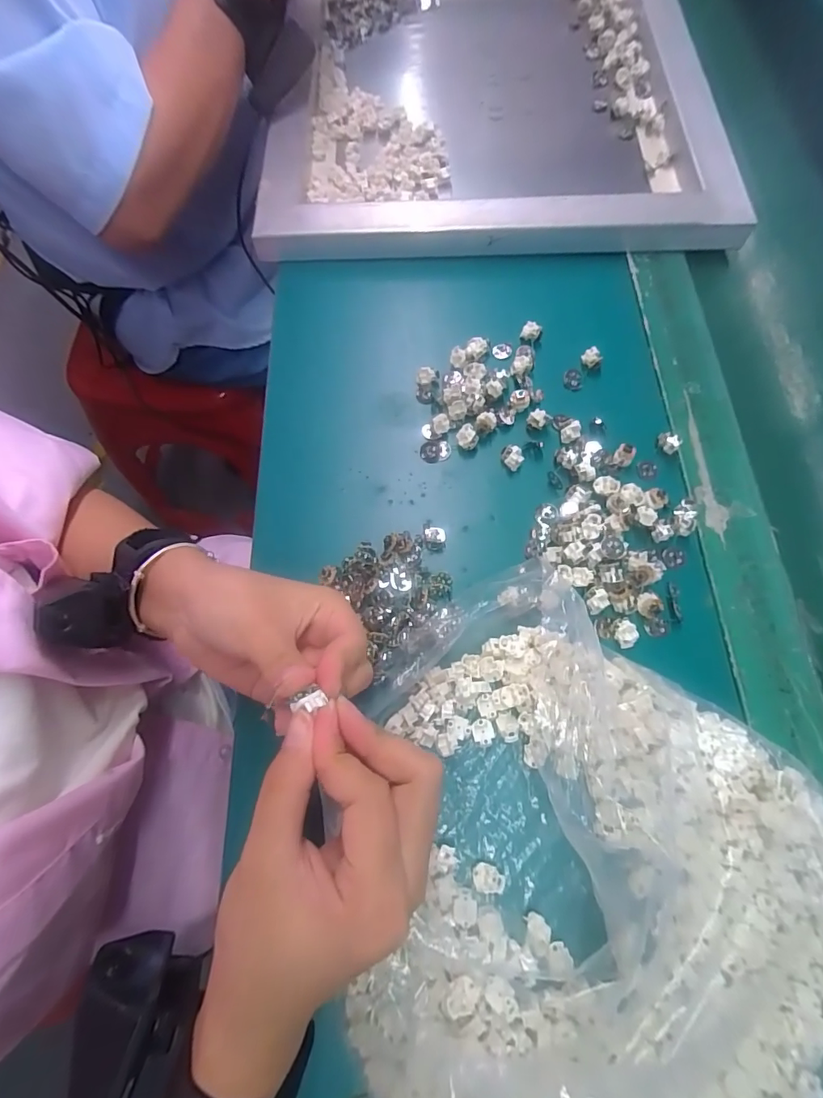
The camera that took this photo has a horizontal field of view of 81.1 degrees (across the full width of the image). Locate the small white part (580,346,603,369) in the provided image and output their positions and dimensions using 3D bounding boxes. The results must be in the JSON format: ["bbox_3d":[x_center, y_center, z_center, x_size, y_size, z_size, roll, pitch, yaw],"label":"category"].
[{"bbox_3d":[0.140,-0.148,0.374,0.009,0.014,0.013,-42,74,-13],"label":"small white part"}]

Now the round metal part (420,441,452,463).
[{"bbox_3d":[0.018,-0.072,0.354,0.022,0.004,0.016,-5,70,-1],"label":"round metal part"}]

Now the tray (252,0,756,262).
[{"bbox_3d":[0.078,-0.506,0.501,0.420,0.037,0.531,-1,70,1],"label":"tray"}]

